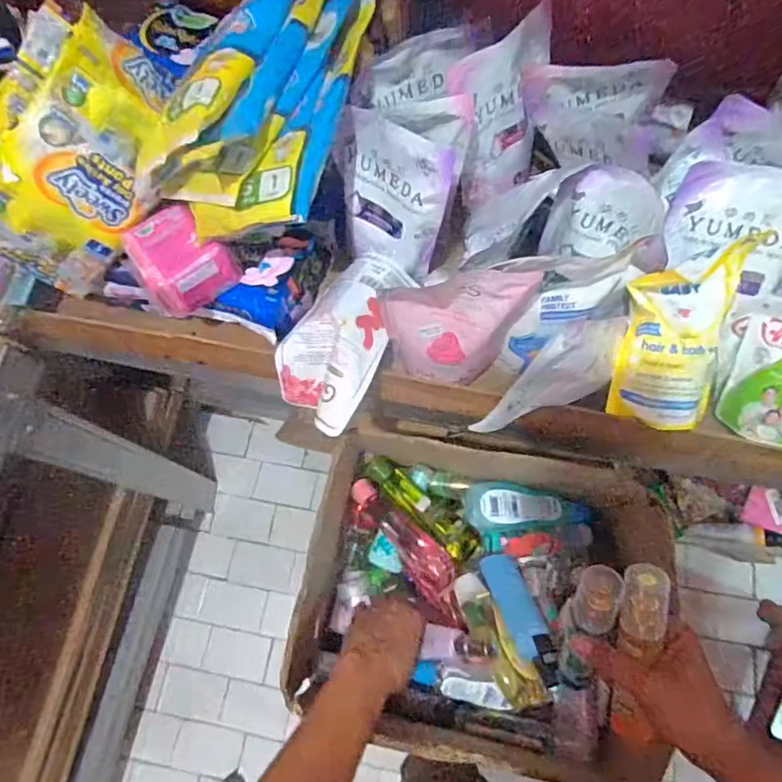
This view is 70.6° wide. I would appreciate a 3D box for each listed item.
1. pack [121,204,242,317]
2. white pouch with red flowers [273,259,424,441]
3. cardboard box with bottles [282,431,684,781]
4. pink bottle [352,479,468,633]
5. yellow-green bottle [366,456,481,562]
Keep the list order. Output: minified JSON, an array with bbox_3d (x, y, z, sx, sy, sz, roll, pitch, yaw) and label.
[{"bbox_3d":[-0.206,-0.129,0.540,0.079,0.058,0.077,-38,74,-10],"label":"pack"},{"bbox_3d":[-0.051,-0.051,0.582,0.106,0.074,0.183,26,74,11],"label":"white pouch with red flowers"},{"bbox_3d":[0.095,0.226,0.637,0.355,0.204,0.314,15,72,7],"label":"cardboard box with bottles"},{"bbox_3d":[0.023,0.191,0.667,0.056,0.061,0.205,-39,61,-10],"label":"pink bottle"},{"bbox_3d":[0.039,0.145,0.689,0.164,0.048,0.041,41,78,15],"label":"yellow-green bottle"}]

